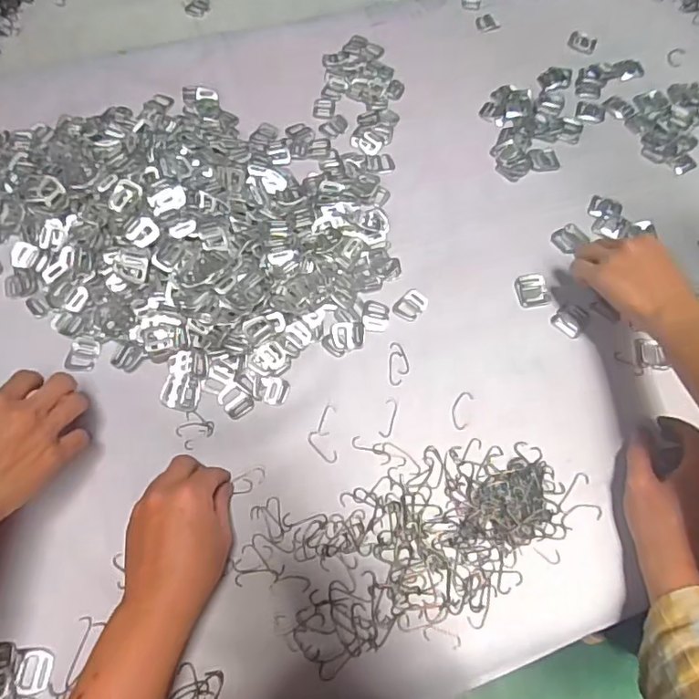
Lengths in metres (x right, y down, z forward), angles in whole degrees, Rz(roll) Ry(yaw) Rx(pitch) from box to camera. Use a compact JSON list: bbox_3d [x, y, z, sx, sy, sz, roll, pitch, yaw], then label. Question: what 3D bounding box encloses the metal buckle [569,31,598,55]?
[{"bbox_3d":[0.313,-0.413,0.722,0.036,0.004,0.038,23,67,7],"label":"metal buckle"}]

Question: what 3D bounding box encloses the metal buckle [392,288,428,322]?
[{"bbox_3d":[0.063,-0.046,0.549,0.026,0.004,0.037,39,70,13],"label":"metal buckle"}]

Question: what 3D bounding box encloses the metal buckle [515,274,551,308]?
[{"bbox_3d":[0.192,-0.062,0.561,0.035,0.008,0.035,-7,67,-6],"label":"metal buckle"}]

